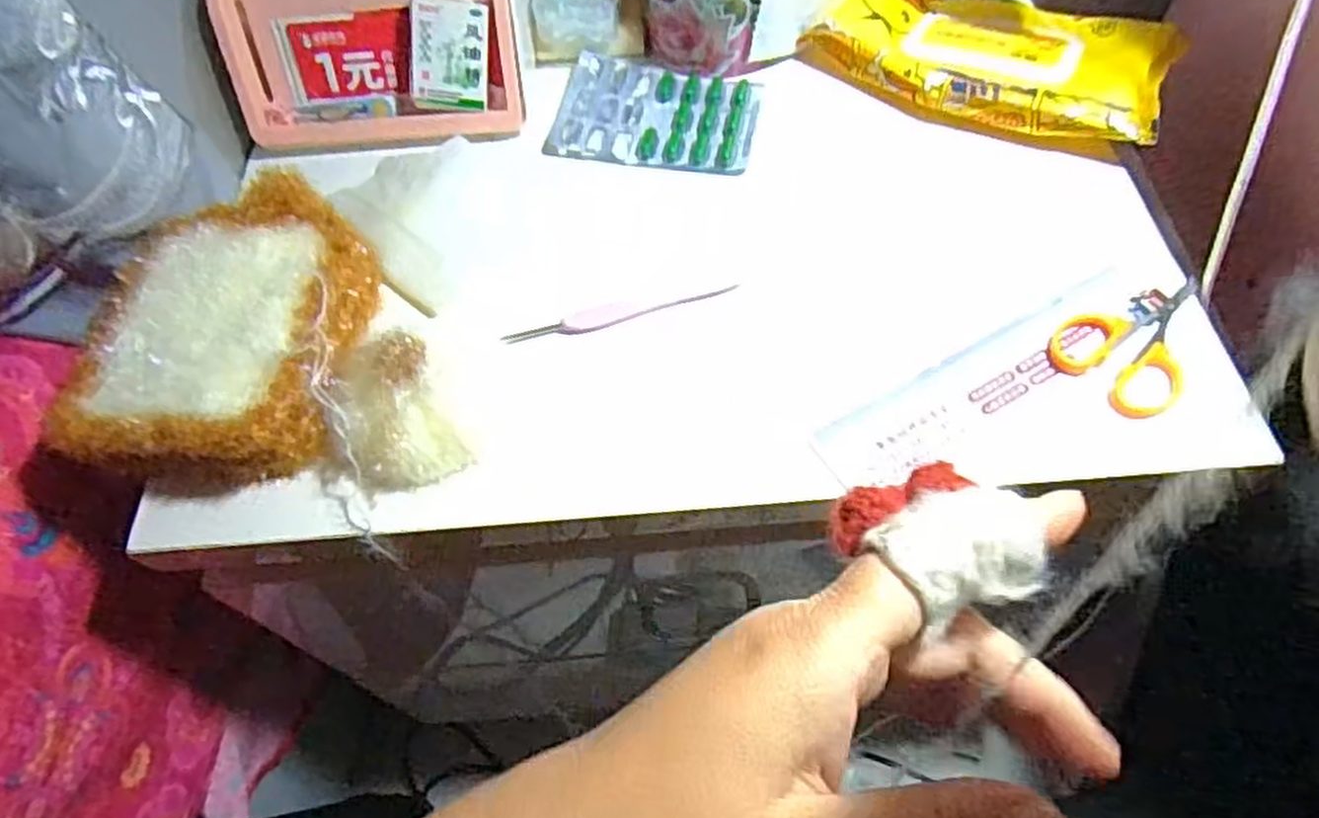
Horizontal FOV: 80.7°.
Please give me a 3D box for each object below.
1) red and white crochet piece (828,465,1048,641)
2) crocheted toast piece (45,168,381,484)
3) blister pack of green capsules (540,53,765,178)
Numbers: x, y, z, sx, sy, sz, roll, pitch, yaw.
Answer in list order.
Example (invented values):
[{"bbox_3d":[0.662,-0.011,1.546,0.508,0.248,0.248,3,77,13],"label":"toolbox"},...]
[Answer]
[{"bbox_3d":[0.071,0.034,0.196,0.051,0.015,0.034,-17,59,-7],"label":"red and white crochet piece"},{"bbox_3d":[-0.204,-0.037,0.366,0.126,0.037,0.154,-5,58,0],"label":"crocheted toast piece"},{"bbox_3d":[-0.001,-0.178,0.467,0.117,0.010,0.083,10,59,9],"label":"blister pack of green capsules"}]

